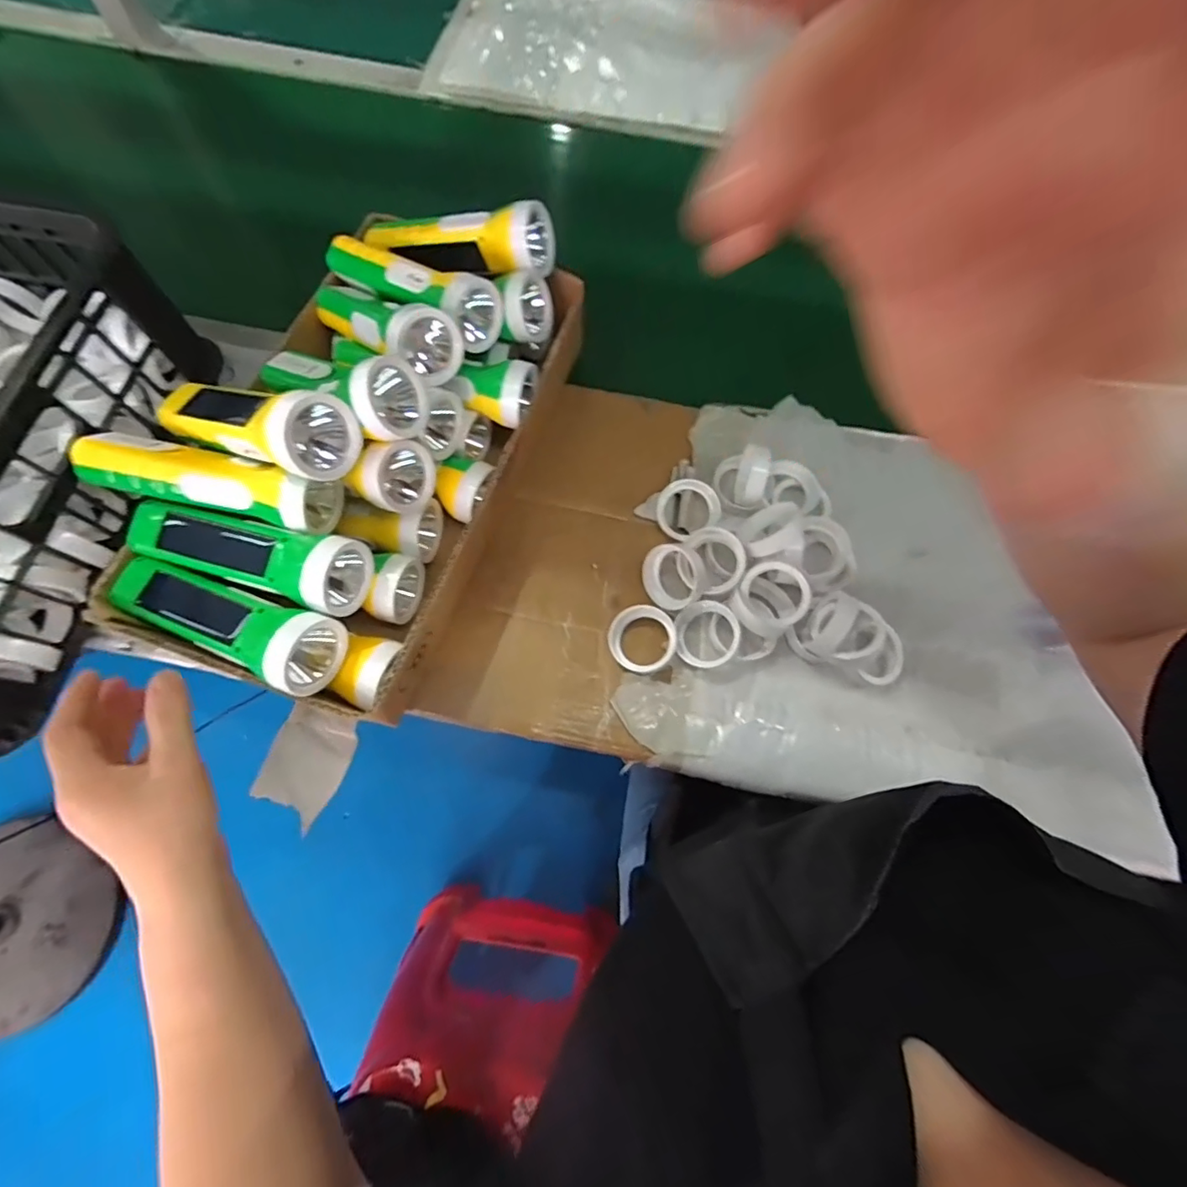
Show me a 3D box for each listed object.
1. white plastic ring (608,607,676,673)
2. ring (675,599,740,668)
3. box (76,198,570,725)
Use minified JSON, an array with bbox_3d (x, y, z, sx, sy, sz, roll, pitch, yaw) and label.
[{"bbox_3d":[0.040,0.037,0.432,0.052,0.022,0.054,-29,75,-10],"label":"white plastic ring"},{"bbox_3d":[0.094,0.033,0.432,0.054,0.014,0.052,1,72,-2],"label":"ring"},{"bbox_3d":[-0.191,-0.122,0.409,0.234,0.157,0.372,19,73,4],"label":"box"}]

